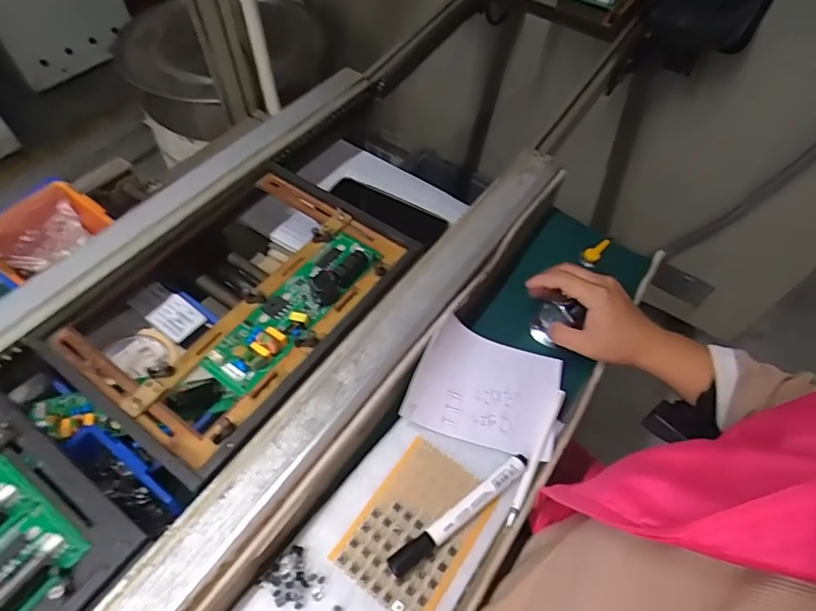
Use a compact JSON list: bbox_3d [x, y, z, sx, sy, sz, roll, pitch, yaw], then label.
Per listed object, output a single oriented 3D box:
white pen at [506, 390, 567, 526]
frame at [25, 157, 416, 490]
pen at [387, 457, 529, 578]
[{"bbox_3d":[0.112,0.129,0.431,0.009,0.014,0.126,26,59,14],"label":"white pen"},{"bbox_3d":[-0.161,-0.016,0.470,0.230,0.032,0.287,32,60,17],"label":"frame"},{"bbox_3d":[0.043,0.163,0.394,0.138,0.016,0.017,-31,63,-21],"label":"pen"}]

